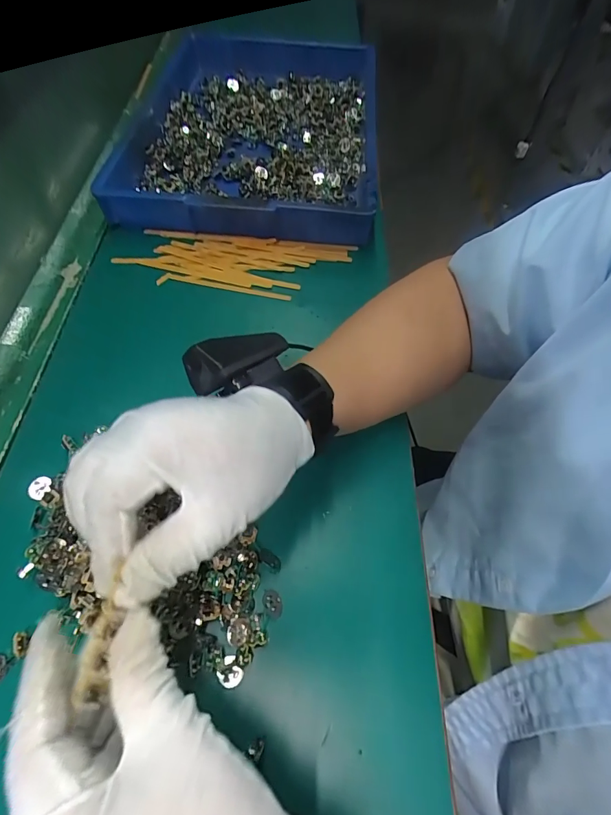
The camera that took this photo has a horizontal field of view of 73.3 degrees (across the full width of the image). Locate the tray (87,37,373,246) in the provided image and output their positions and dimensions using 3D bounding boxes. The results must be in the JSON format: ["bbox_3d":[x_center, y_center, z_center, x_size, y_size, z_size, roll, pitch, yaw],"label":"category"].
[{"bbox_3d":[-0.065,-0.373,0.533,0.279,0.053,0.461,3,58,-1],"label":"tray"}]

